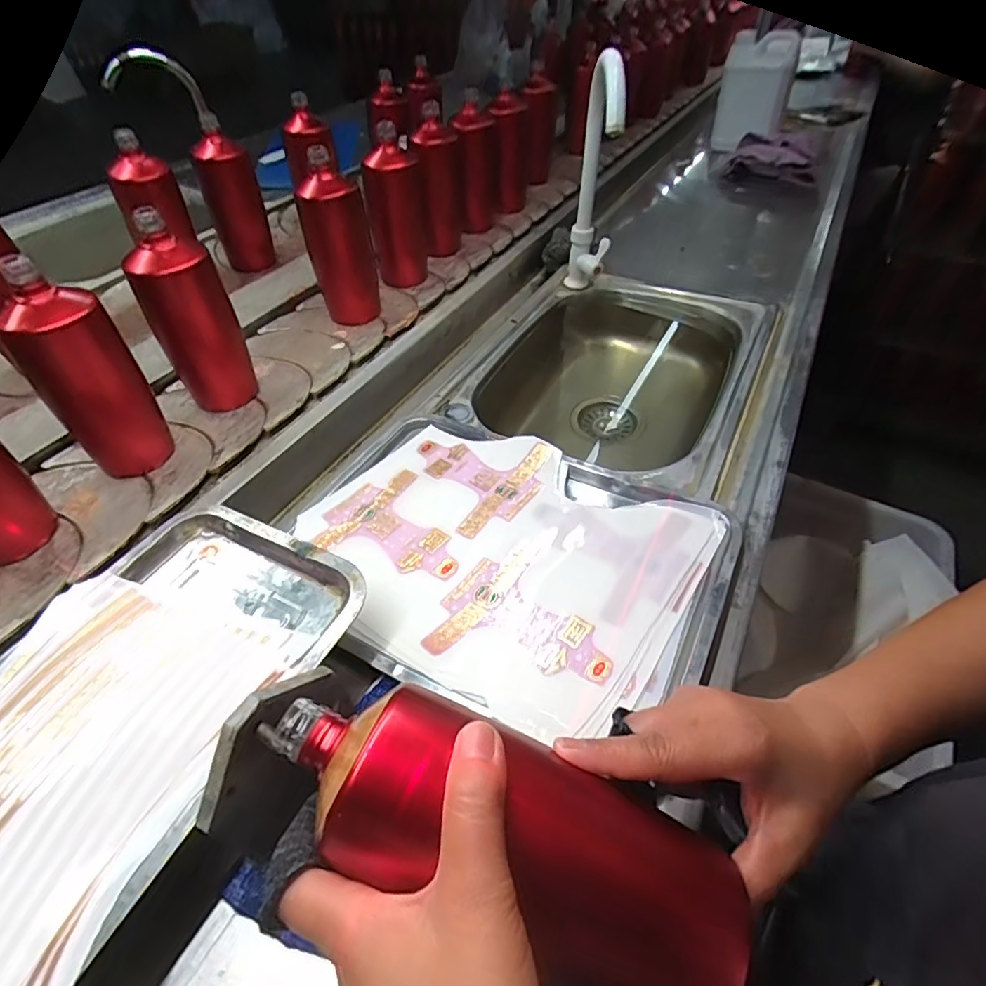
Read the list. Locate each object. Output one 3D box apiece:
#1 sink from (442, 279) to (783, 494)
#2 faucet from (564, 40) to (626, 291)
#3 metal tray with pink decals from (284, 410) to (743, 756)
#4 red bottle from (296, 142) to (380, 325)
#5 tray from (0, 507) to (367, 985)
[{"bbox_3d":[0.172,-0.154,0.763,0.338,0.156,0.460,19,52,22],"label":"sink"},{"bbox_3d":[0.136,-0.406,0.751,0.060,0.305,0.155,1,47,7],"label":"faucet"},{"bbox_3d":[0.006,0.051,0.490,0.370,0.027,0.280,17,51,20],"label":"metal tray with pink decals"},{"bbox_3d":[-0.206,-0.331,0.722,0.060,0.192,0.068,21,52,23],"label":"red bottle"},{"bbox_3d":[-0.245,0.143,0.351,0.207,0.027,0.313,16,51,19],"label":"tray"}]

